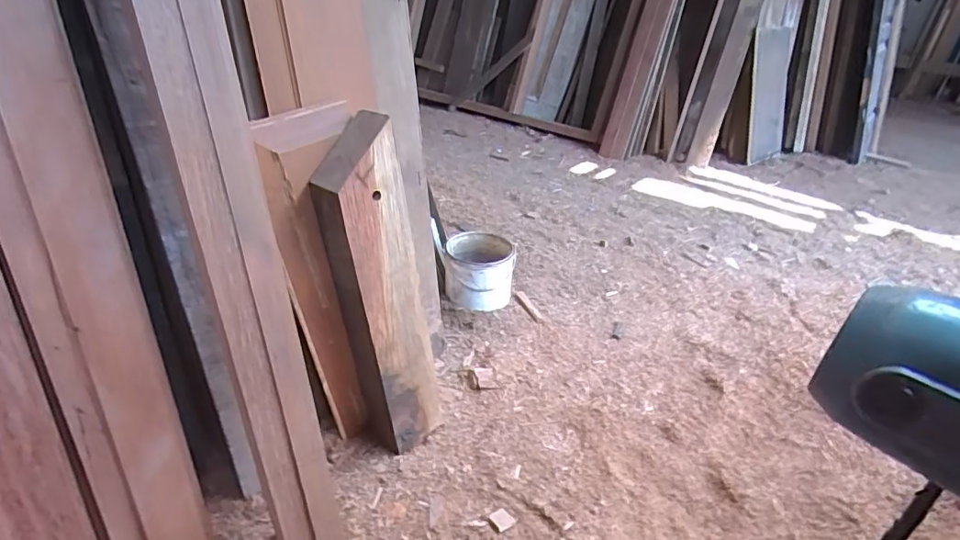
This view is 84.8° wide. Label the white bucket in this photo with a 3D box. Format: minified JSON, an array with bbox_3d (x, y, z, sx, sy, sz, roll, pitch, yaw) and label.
[{"bbox_3d":[-0.004,0.000,1.387,0.179,0.137,0.201,1,31,-5],"label":"white bucket"}]

